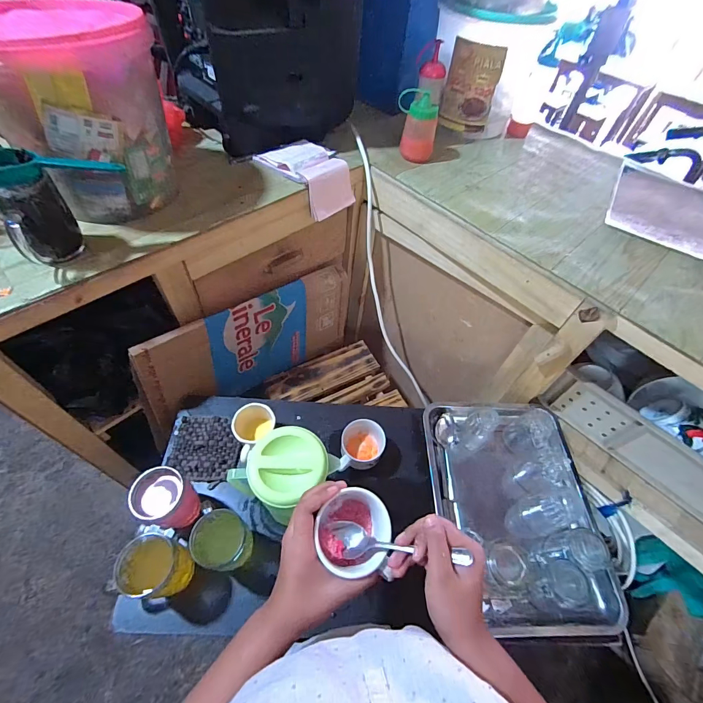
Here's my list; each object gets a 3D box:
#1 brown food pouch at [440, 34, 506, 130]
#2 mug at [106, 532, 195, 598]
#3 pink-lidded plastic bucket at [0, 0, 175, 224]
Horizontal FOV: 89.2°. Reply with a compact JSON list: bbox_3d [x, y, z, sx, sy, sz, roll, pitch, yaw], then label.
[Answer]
[{"bbox_3d":[0.273,-0.603,0.818,0.113,0.163,0.025,20,57,9],"label":"brown food pouch"},{"bbox_3d":[-0.286,0.315,0.522,0.085,0.104,0.073,7,55,0],"label":"mug"},{"bbox_3d":[-0.423,-0.376,0.561,0.232,0.227,0.243,-38,66,-26],"label":"pink-lidded plastic bucket"}]

